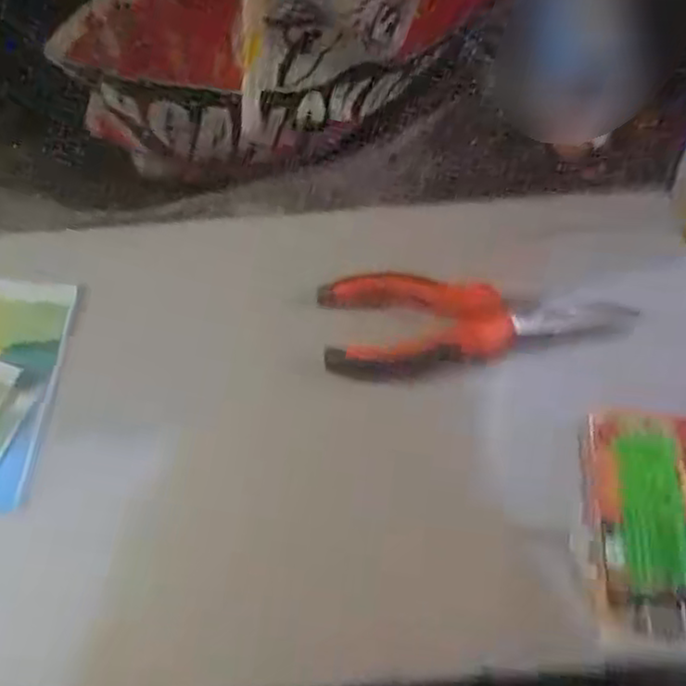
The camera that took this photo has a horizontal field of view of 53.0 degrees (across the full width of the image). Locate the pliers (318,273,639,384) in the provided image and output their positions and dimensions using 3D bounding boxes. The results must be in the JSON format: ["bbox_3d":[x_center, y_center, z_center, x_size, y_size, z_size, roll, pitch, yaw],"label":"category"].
[{"bbox_3d":[0.060,-0.016,0.338,0.139,0.023,0.057,-4,64,-1],"label":"pliers"}]

